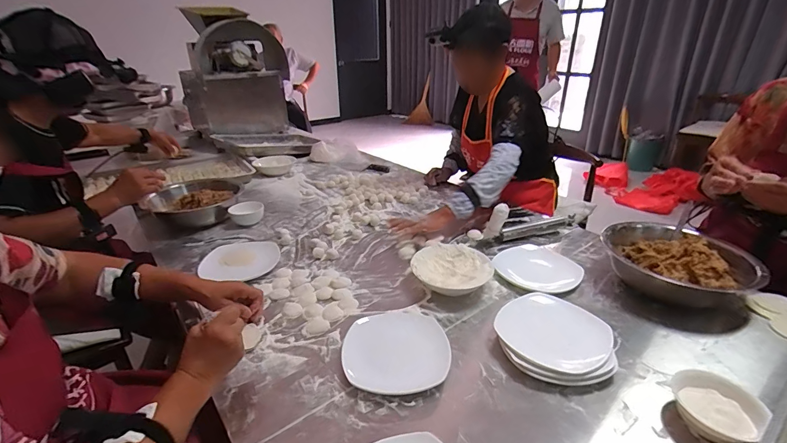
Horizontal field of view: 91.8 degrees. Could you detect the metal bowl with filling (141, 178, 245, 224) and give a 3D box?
[{"bbox_3d":[-0.631,-0.064,1.221,0.285,0.087,0.248,19,32,35],"label":"metal bowl with filling"}]

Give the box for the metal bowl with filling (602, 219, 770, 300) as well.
[{"bbox_3d":[0.607,0.092,0.834,0.237,0.096,0.233,3,26,9],"label":"metal bowl with filling"}]

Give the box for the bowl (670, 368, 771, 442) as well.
[{"bbox_3d":[0.448,0.262,0.534,0.084,0.048,0.101,-22,33,-37],"label":"bowl"}]

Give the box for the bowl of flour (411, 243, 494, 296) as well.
[{"bbox_3d":[0.128,0.113,0.836,0.166,0.059,0.179,-1,26,0],"label":"bowl of flour"}]

